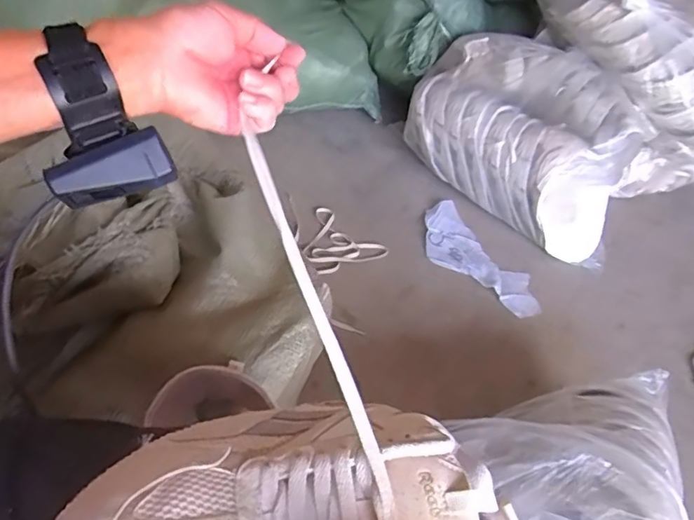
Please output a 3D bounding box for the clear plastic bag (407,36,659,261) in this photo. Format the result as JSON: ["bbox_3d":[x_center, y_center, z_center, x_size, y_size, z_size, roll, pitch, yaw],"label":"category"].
[{"bbox_3d":[0.334,-0.236,1.060,0.179,0.303,0.486,-26,52,-30],"label":"clear plastic bag"}]

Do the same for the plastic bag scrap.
[{"bbox_3d":[0.235,-0.003,0.991,0.123,0.026,0.302,-21,50,-27],"label":"plastic bag scrap"}]

